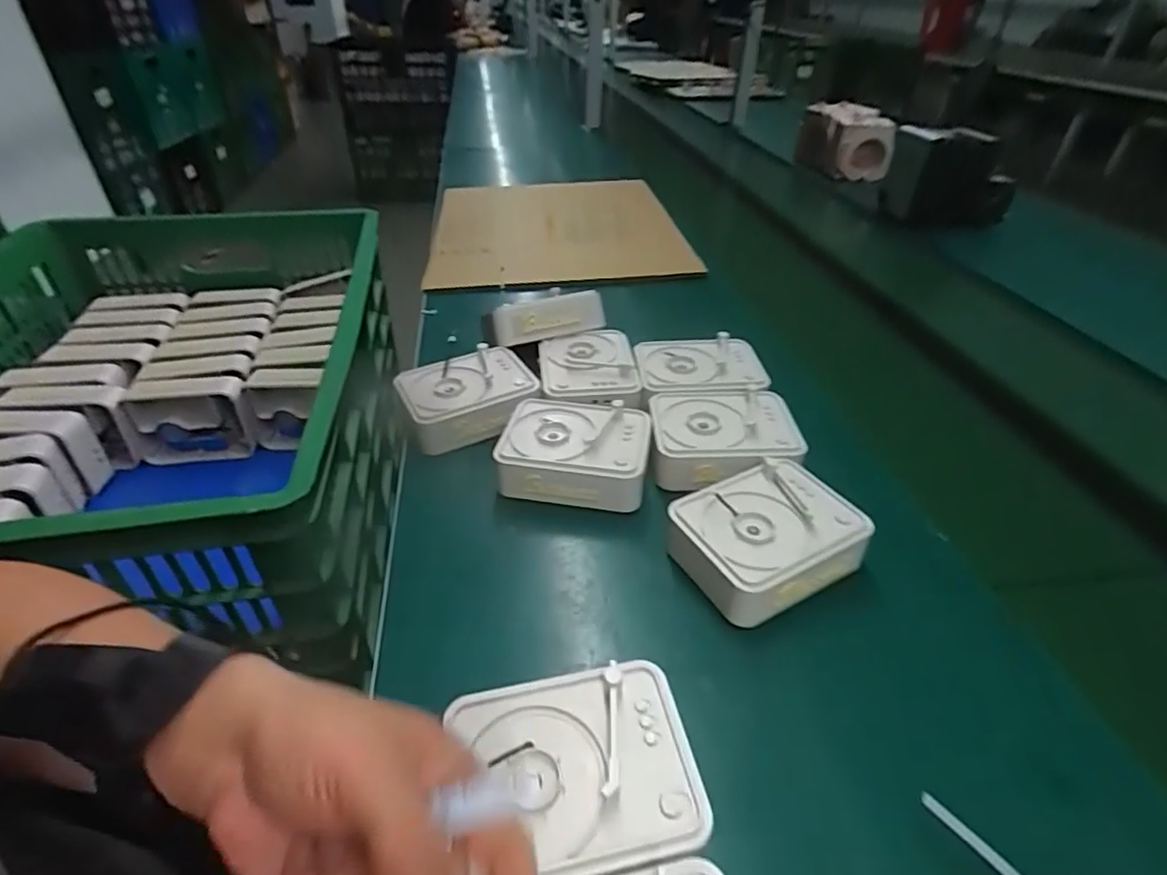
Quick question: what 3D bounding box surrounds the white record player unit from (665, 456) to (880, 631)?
[{"bbox_3d":[0.138,0.076,0.448,0.126,0.052,0.101,-18,42,-23],"label":"white record player unit"}]

